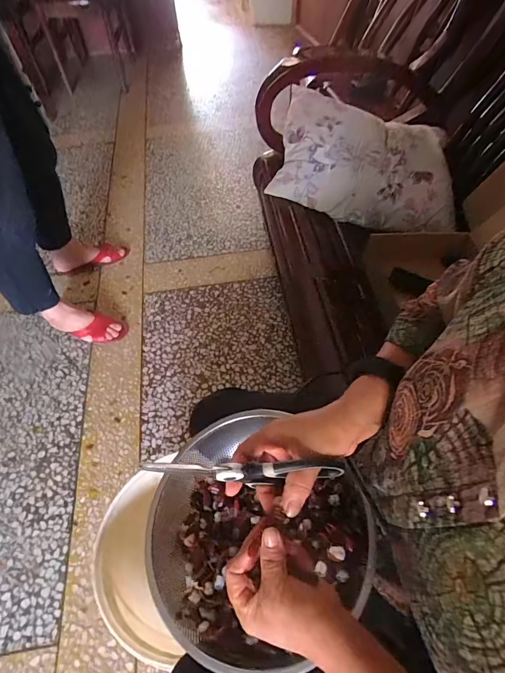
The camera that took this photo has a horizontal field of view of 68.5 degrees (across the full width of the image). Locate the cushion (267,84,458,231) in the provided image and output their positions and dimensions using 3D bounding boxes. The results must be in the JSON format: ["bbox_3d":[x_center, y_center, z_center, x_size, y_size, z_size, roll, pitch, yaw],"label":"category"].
[{"bbox_3d":[0.345,-0.597,1.158,0.531,0.118,0.509,10,55,9],"label":"cushion"}]

